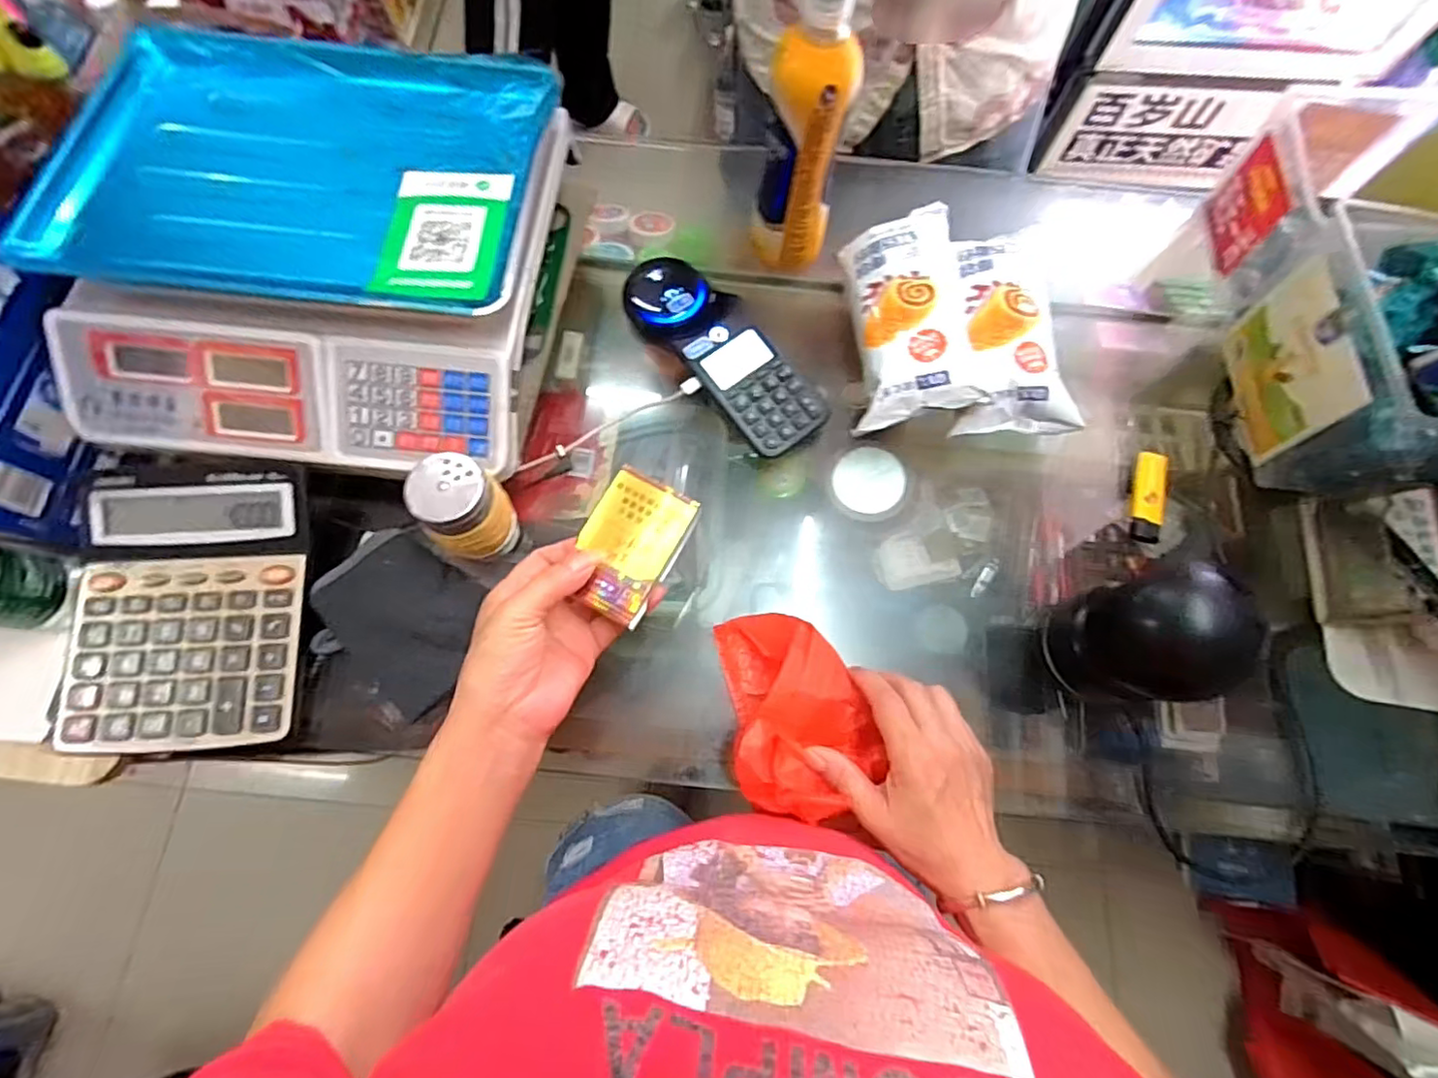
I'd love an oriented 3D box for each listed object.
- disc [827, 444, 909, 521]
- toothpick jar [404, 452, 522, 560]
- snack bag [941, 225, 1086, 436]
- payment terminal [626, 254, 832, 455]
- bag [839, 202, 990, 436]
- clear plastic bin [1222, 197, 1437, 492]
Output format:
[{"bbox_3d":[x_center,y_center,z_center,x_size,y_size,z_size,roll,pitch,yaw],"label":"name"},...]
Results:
[{"bbox_3d":[0.131,-0.050,0.546,0.065,0.012,0.067,1,72,-2],"label":"disc"},{"bbox_3d":[-0.179,-0.019,0.445,0.054,0.081,0.054,1,72,-2],"label":"toothpick jar"},{"bbox_3d":[0.232,-0.175,0.520,0.110,0.043,0.176,-4,72,-3],"label":"snack bag"},{"bbox_3d":[0.000,-0.165,0.533,0.081,0.034,0.219,-37,77,-13],"label":"payment terminal"},{"bbox_3d":[0.157,-0.192,0.515,0.089,0.041,0.205,-1,72,-2],"label":"bag"},{"bbox_3d":[0.513,-0.145,0.490,0.131,0.113,0.207,7,72,0],"label":"clear plastic bin"}]

